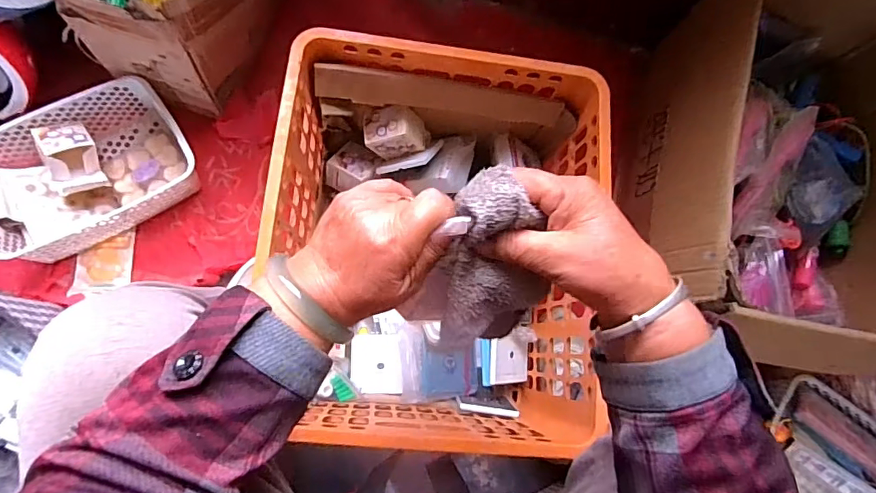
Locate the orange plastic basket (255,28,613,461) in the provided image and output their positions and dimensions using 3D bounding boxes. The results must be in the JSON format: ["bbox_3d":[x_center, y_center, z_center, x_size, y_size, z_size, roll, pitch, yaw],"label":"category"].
[{"bbox_3d":[-0.010,0.004,0.673,0.394,0.241,0.468,6,78,-6],"label":"orange plastic basket"}]

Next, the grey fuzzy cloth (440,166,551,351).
[{"bbox_3d":[0.039,0.014,0.319,0.064,0.025,0.123,2,119,-4],"label":"grey fuzzy cloth"}]

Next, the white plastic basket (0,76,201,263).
[{"bbox_3d":[-0.539,-0.115,0.762,0.299,0.104,0.203,-30,83,-12],"label":"white plastic basket"}]

